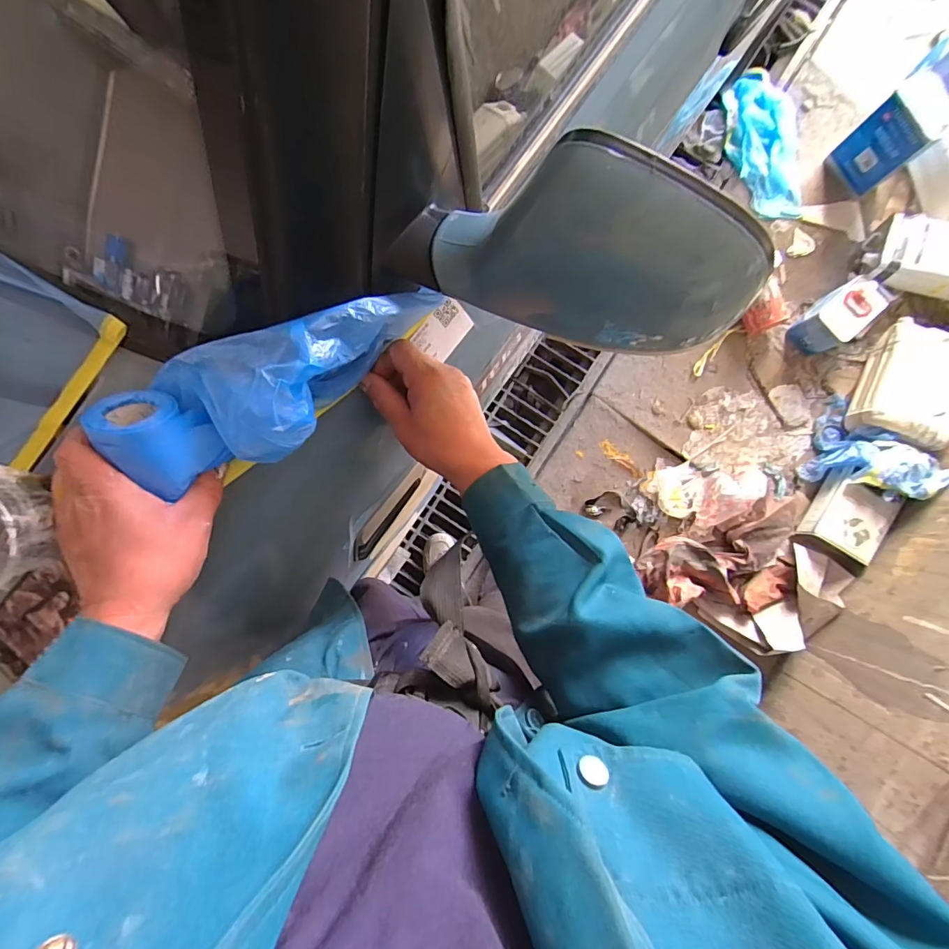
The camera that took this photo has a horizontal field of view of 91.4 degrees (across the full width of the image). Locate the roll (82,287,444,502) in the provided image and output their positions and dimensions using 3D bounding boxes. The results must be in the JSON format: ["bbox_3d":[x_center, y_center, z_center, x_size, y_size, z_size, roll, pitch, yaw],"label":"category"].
[{"bbox_3d":[-0.155,-0.082,0.390,0.277,0.087,0.101,-29,91,-8],"label":"roll"}]

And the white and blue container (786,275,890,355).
[{"bbox_3d":[1.049,-0.458,1.336,0.219,0.120,0.135,-40,93,10],"label":"white and blue container"}]

